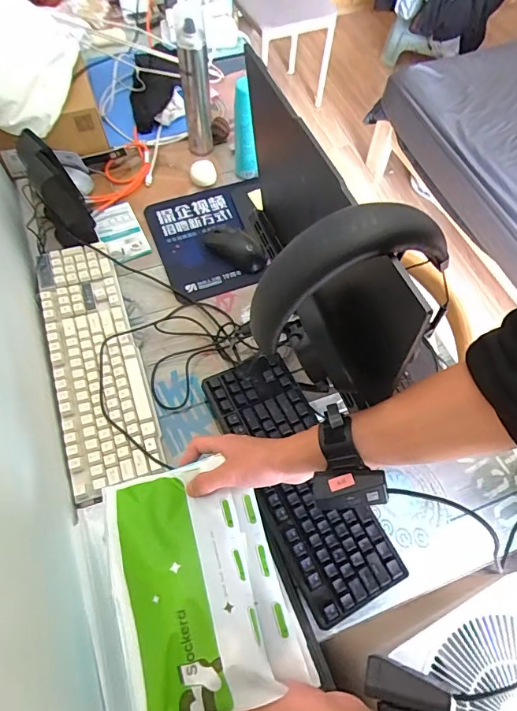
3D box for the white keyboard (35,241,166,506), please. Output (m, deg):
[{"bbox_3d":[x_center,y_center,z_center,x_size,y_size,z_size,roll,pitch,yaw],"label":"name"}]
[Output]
[{"bbox_3d":[-0.266,-0.003,0.711,0.128,0.032,0.436,-18,65,-11],"label":"white keyboard"}]

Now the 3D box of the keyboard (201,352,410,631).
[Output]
[{"bbox_3d":[0.053,0.158,0.611,0.132,0.031,0.355,-24,66,-14],"label":"keyboard"}]

